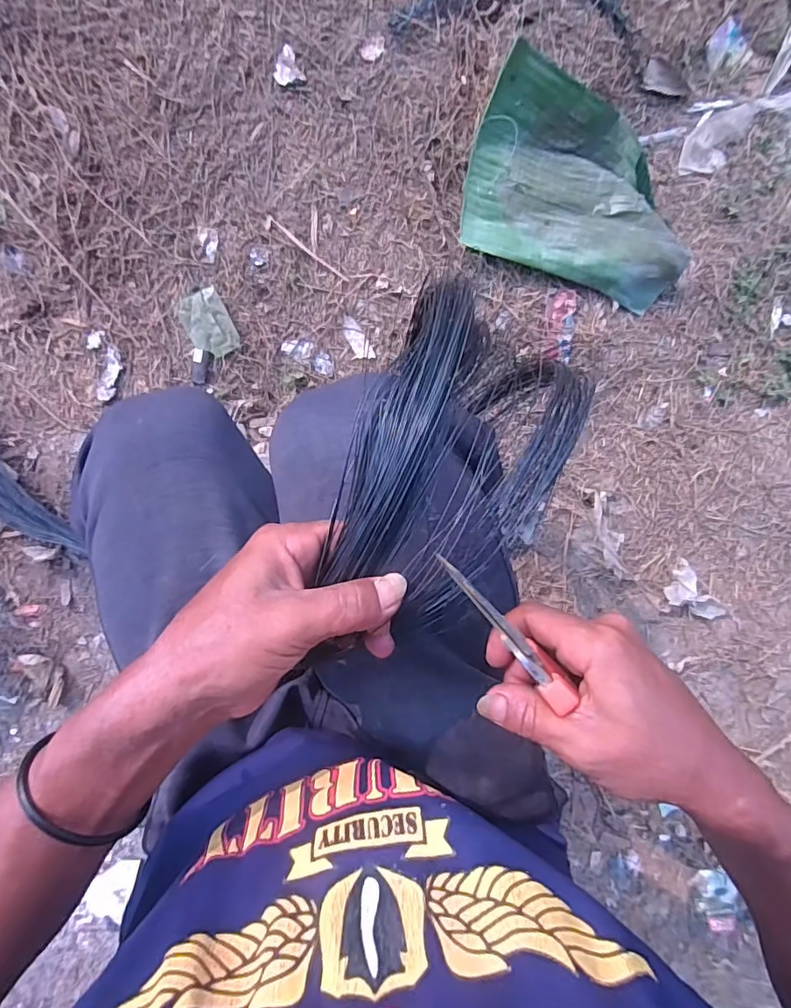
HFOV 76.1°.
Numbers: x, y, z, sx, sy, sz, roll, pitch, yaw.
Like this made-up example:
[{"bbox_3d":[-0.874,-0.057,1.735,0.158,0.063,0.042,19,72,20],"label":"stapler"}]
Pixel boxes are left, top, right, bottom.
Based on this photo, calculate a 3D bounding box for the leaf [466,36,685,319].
[{"bbox_3d":[0.222,-0.362,0.592,0.278,0.060,0.187,18,94,-6],"label":"leaf"}]

